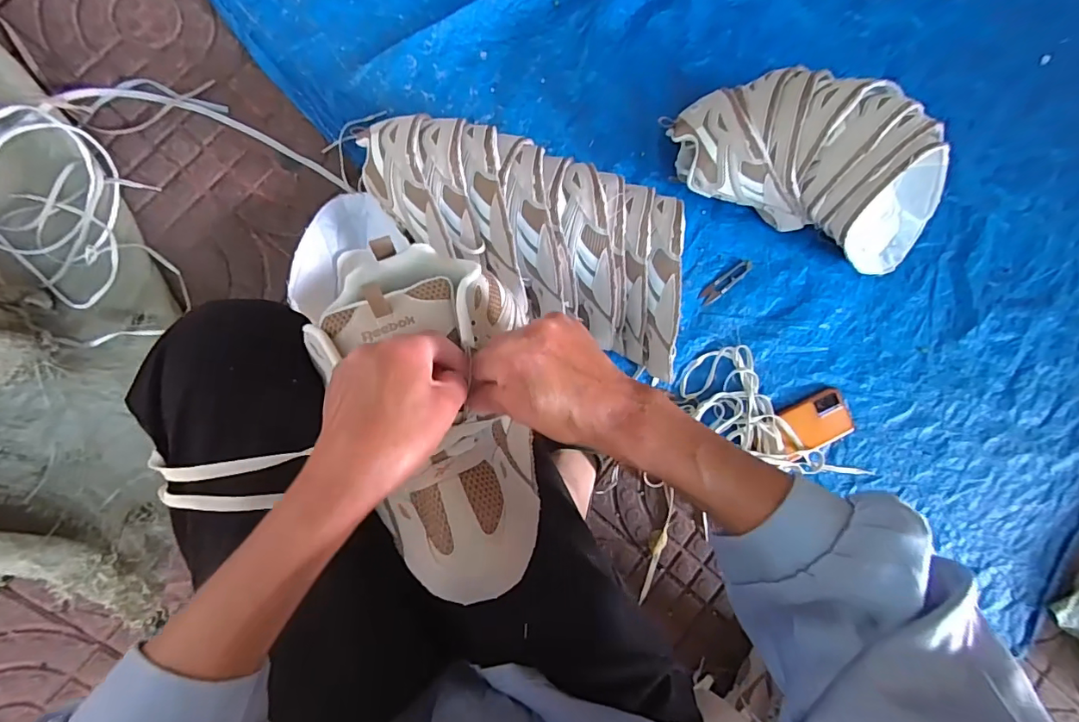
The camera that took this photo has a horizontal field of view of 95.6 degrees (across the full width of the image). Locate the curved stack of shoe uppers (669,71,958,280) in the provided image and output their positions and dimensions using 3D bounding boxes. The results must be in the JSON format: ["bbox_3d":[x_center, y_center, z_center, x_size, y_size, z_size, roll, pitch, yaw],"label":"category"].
[{"bbox_3d":[0.398,-0.261,0.686,0.423,0.187,0.163,26,84,-6],"label":"curved stack of shoe uppers"}]

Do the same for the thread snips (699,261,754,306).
[{"bbox_3d":[0.290,-0.122,0.761,0.102,0.006,0.024,-35,92,-8],"label":"thread snips"}]

